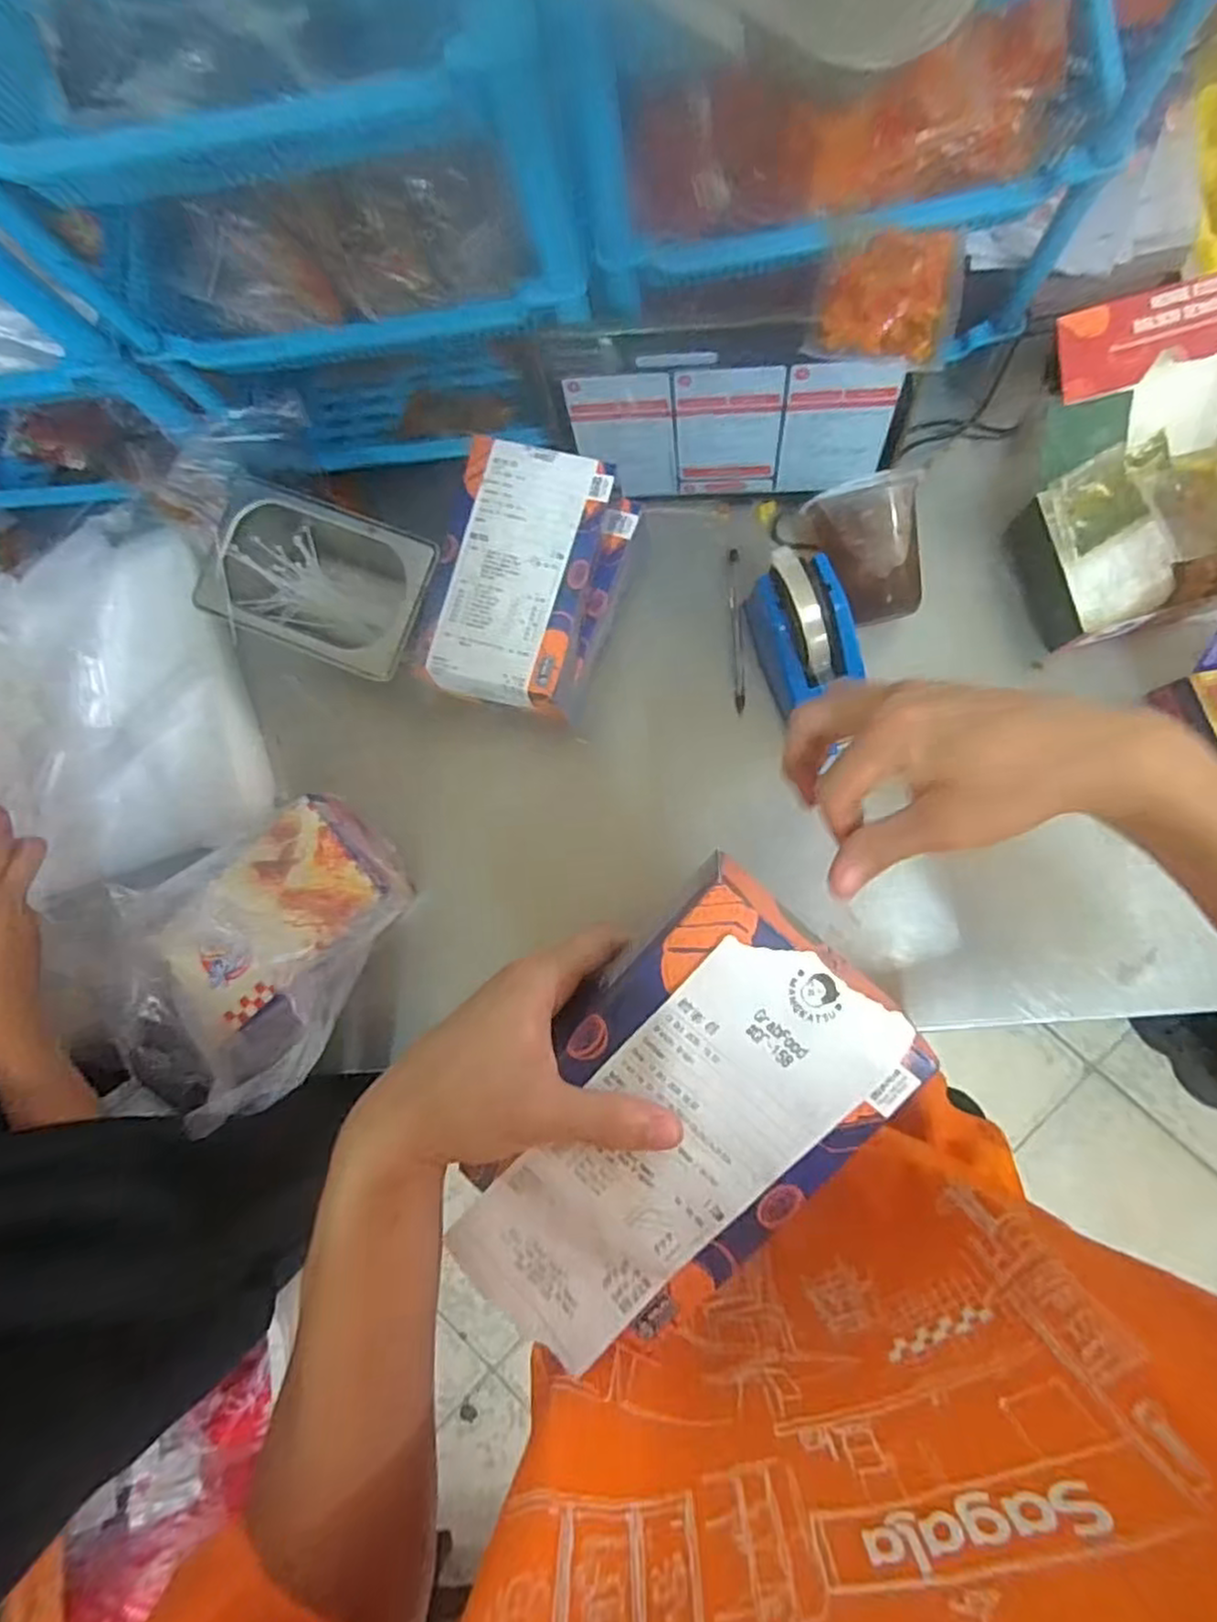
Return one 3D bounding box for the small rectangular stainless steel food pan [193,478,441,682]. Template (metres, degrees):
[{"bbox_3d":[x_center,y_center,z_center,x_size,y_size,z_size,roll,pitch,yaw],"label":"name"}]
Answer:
[{"bbox_3d":[-0.221,-0.177,0.594,0.192,0.094,0.110,23,89,9],"label":"small rectangular stainless steel food pan"}]

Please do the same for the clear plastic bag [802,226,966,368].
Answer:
[{"bbox_3d":[0.167,-0.308,0.431,0.080,0.014,0.074,9,87,8],"label":"clear plastic bag"}]

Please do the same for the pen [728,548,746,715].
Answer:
[{"bbox_3d":[0.106,-0.150,0.597,0.009,0.008,0.136,-3,86,8],"label":"pen"}]

